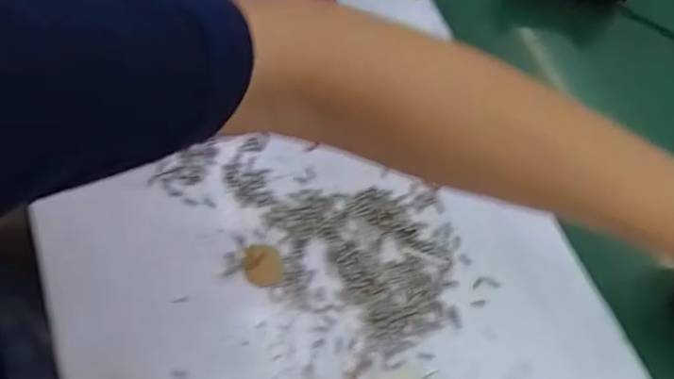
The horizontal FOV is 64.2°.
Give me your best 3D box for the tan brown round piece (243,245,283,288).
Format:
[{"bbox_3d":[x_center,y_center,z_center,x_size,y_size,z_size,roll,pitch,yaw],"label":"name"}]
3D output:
[{"bbox_3d":[-0.050,0.050,0.361,0.024,0.004,0.028,-10,68,-6],"label":"tan brown round piece"}]

